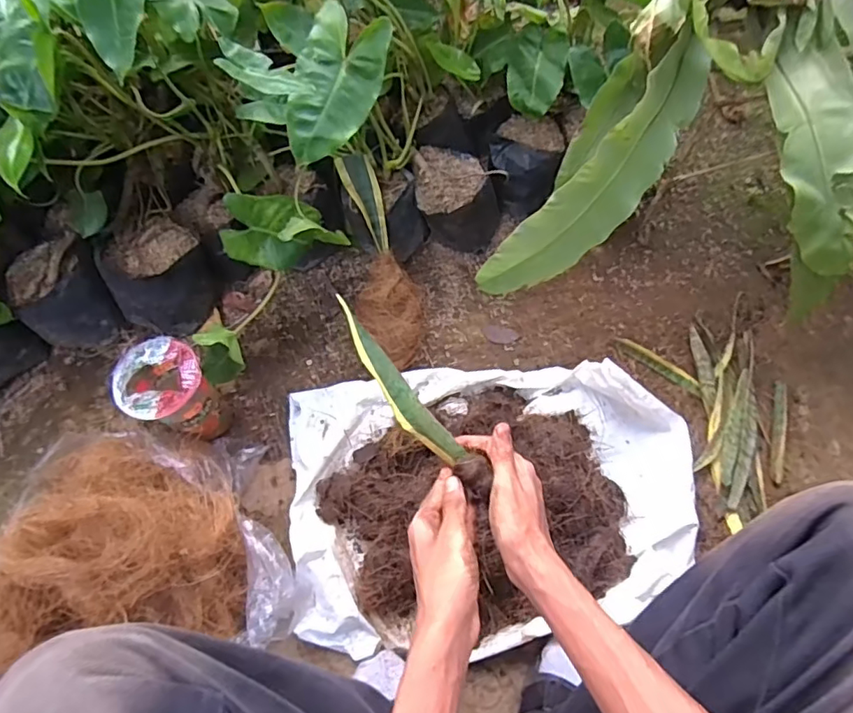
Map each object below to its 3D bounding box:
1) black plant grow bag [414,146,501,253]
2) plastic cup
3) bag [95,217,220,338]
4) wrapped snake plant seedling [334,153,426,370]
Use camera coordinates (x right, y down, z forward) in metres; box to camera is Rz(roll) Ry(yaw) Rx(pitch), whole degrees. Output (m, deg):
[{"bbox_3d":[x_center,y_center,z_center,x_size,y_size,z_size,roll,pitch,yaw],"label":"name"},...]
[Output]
[{"bbox_3d":[0.046,-0.215,0.775,0.119,0.121,0.113,0,70,2],"label":"black plant grow bag"},{"bbox_3d":[-0.291,0.047,0.660,0.090,0.166,0.087,-1,70,2],"label":"plastic cup"},{"bbox_3d":[-0.359,-0.107,0.740,0.116,0.129,0.119,17,71,8],"label":"bag"},{"bbox_3d":[-0.067,-0.124,0.743,0.095,0.090,0.284,-14,88,-4],"label":"wrapped snake plant seedling"}]

